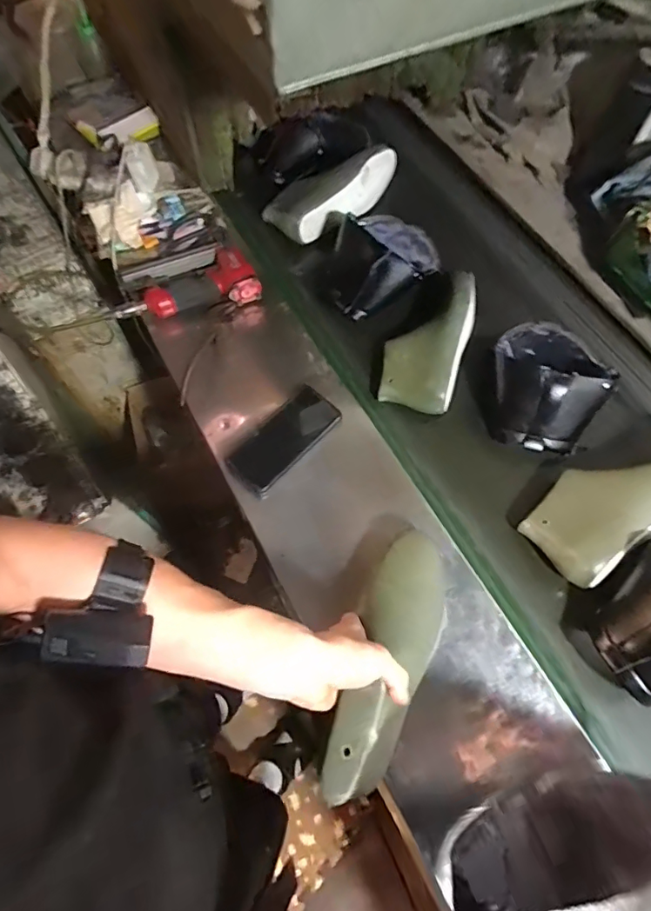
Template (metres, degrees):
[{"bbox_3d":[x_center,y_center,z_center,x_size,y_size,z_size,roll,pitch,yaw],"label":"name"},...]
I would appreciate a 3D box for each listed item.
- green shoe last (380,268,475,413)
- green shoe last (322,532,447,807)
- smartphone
[{"bbox_3d":[0.164,-0.189,0.795,0.117,0.109,0.234,16,67,7],"label":"green shoe last"},{"bbox_3d":[0.067,0.219,0.534,0.085,0.133,0.273,22,53,10],"label":"green shoe last"},{"bbox_3d":[-0.058,-0.023,0.711,0.079,0.011,0.173,40,74,12],"label":"smartphone"}]

